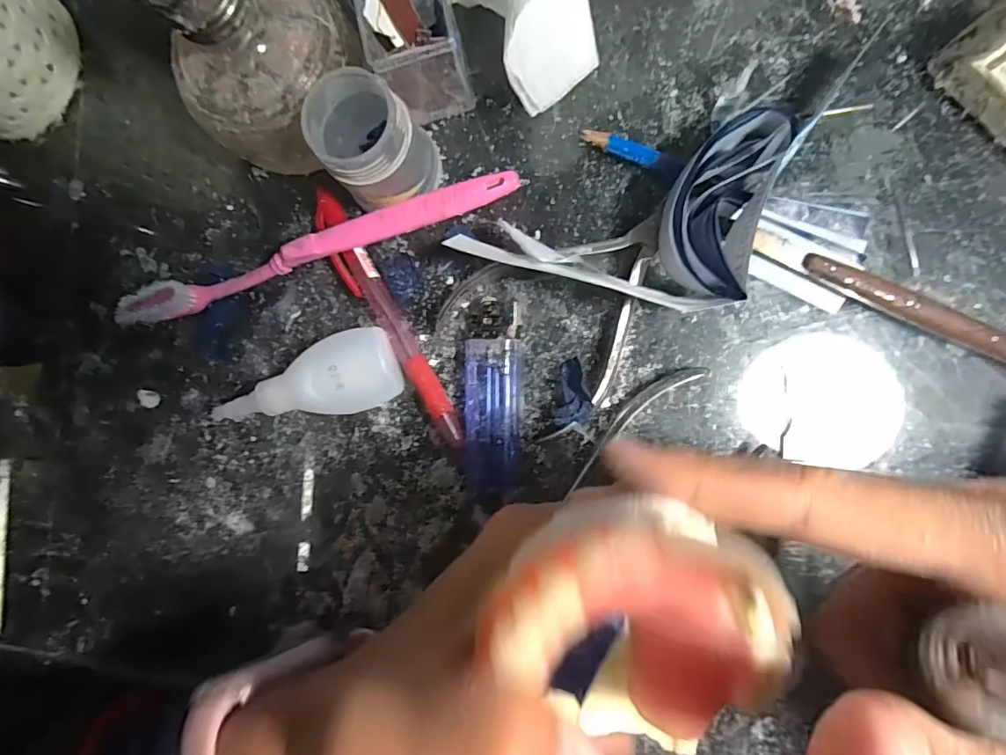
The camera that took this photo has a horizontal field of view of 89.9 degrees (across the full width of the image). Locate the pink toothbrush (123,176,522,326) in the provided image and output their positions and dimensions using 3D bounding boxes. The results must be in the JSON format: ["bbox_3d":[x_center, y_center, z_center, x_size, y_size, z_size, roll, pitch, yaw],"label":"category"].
[{"bbox_3d":[-0.086,-0.057,0.231,0.191,0.020,0.014,-16,87,8],"label":"pink toothbrush"}]

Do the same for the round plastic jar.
[{"bbox_3d":[-0.055,-0.098,0.212,0.042,0.050,0.046,-37,84,7],"label":"round plastic jar"}]

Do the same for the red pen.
[{"bbox_3d":[-0.054,-0.026,0.230,0.015,0.011,0.129,-31,85,7],"label":"red pen"}]

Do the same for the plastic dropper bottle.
[{"bbox_3d":[-0.090,0.006,0.231,0.088,0.021,0.033,-21,86,8],"label":"plastic dropper bottle"}]

